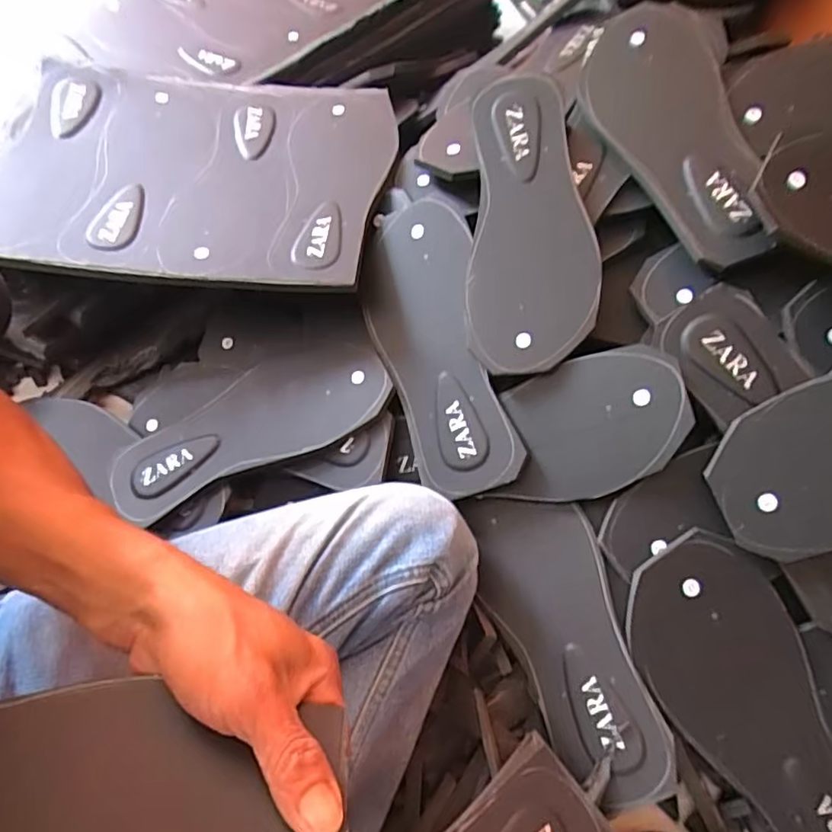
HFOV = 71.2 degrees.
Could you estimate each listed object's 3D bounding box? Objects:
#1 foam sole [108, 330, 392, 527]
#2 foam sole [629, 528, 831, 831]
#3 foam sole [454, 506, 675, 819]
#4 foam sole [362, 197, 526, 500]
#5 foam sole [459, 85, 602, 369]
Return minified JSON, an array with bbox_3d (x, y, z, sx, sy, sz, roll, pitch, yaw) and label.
[{"bbox_3d":[-0.144,0.001,0.498,0.242,0.020,0.117,-26,61,1],"label":"foam sole"},{"bbox_3d":[0.230,0.204,0.382,0.100,0.008,0.250,-30,82,4],"label":"foam sole"},{"bbox_3d":[0.103,0.155,0.416,0.088,0.010,0.214,-23,65,16],"label":"foam sole"},{"bbox_3d":[0.015,-0.058,0.471,0.098,0.023,0.242,-21,73,26],"label":"foam sole"},{"bbox_3d":[0.091,-0.151,0.453,0.097,0.015,0.234,1,82,16],"label":"foam sole"}]

